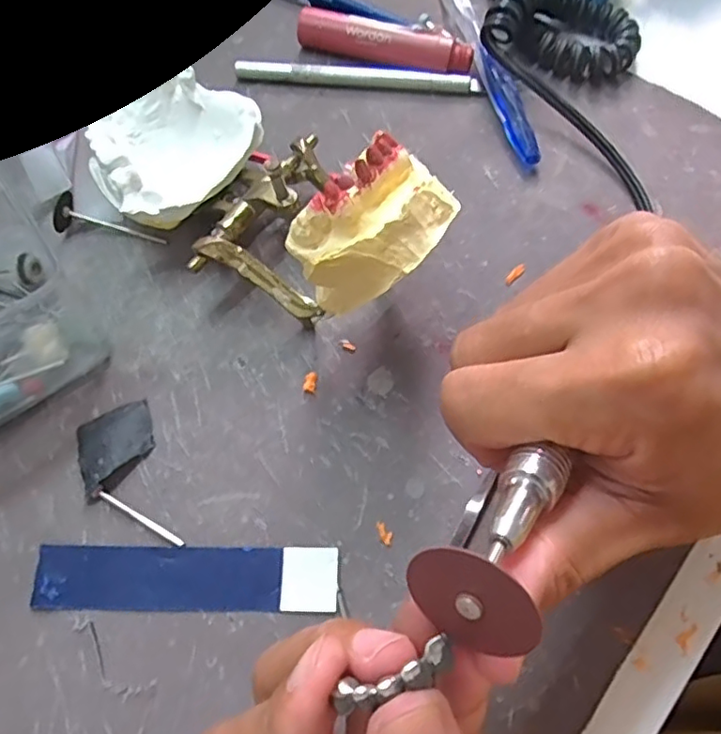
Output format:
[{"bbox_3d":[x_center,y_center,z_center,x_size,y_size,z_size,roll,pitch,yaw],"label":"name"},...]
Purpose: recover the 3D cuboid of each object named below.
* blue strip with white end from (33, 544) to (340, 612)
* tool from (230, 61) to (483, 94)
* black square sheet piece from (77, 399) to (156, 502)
[{"bbox_3d":[-0.059,0.072,0.204,0.101,0.004,0.021,0,68,0],"label":"blue strip with white end"},{"bbox_3d":[-0.002,-0.141,0.291,0.119,0.009,0.006,4,68,1],"label":"tool"},{"bbox_3d":[-0.091,0.029,0.221,0.027,0.007,0.030,-21,69,-9],"label":"black square sheet piece"}]

